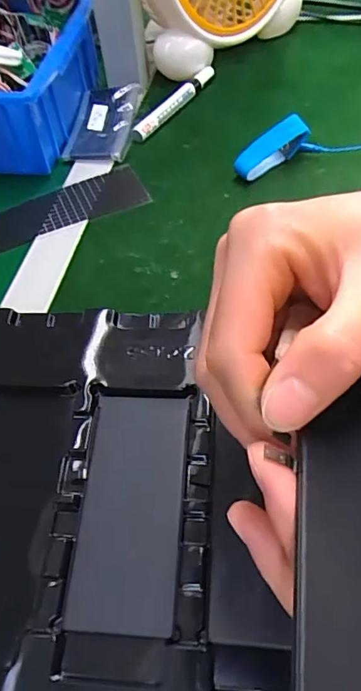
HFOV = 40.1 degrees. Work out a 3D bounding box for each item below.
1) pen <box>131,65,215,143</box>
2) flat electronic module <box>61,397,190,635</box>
[{"bbox_3d":[-0.005,-0.258,0.521,0.015,0.017,0.140,26,59,21],"label":"pen"},{"bbox_3d":[-0.023,0.074,0.235,0.047,0.009,0.108,2,55,6],"label":"flat electronic module"}]

